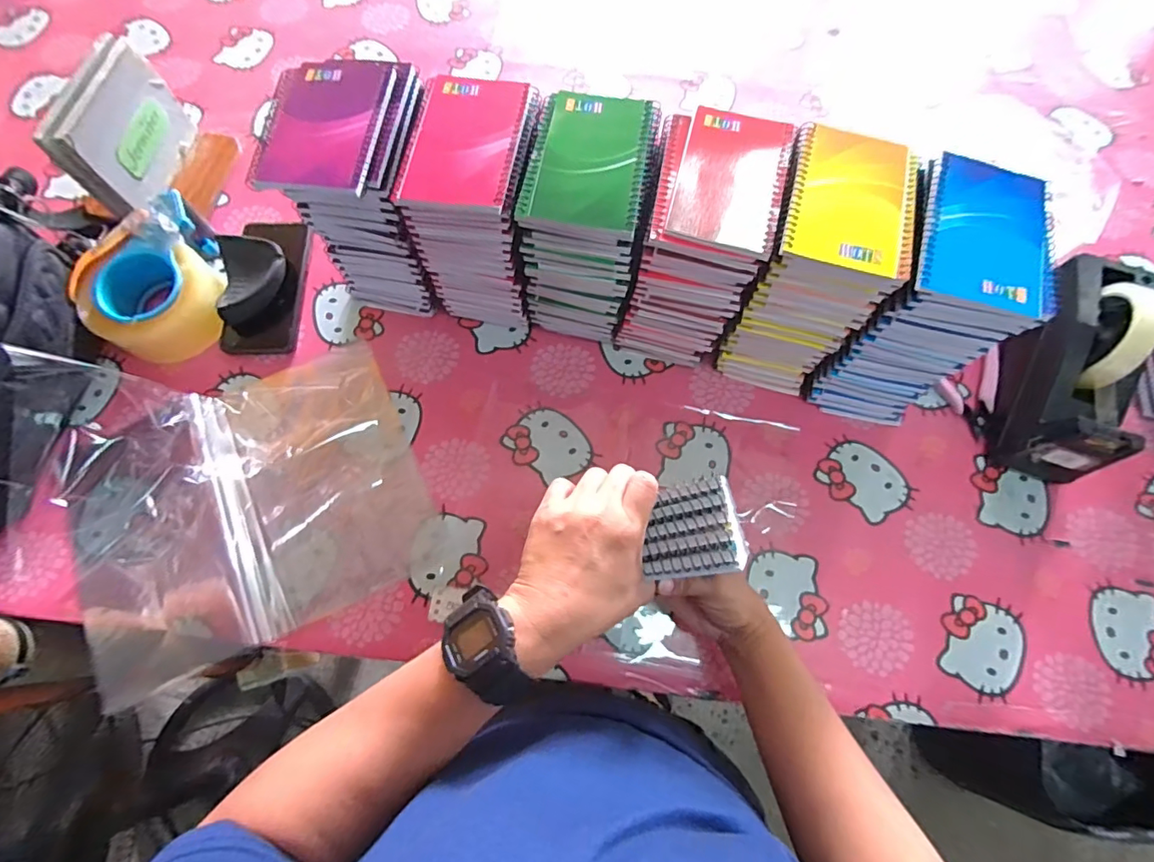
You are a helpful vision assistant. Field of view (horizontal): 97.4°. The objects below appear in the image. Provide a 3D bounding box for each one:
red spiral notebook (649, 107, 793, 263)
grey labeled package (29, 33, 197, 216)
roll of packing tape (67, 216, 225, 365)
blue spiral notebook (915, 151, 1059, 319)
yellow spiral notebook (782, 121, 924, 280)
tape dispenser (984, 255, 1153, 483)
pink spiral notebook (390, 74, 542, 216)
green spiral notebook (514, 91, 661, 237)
[{"bbox_3d":[0.113,-0.200,0.400,0.098,0.010,0.128,12,72,3],"label":"red spiral notebook"},{"bbox_3d":[-0.494,-0.325,0.561,0.034,0.128,0.151,9,72,2],"label":"grey labeled package"},{"bbox_3d":[-0.439,-0.139,0.530,0.120,0.066,0.117,0,72,-1],"label":"roll of packing tape"},{"bbox_3d":[0.306,-0.146,0.375,0.091,0.011,0.122,17,72,5],"label":"blue spiral notebook"},{"bbox_3d":[0.210,-0.176,0.383,0.094,0.007,0.121,16,72,4],"label":"yellow spiral notebook"},{"bbox_3d":[0.481,-0.063,0.487,0.078,0.122,0.199,17,72,5],"label":"tape dispenser"},{"bbox_3d":[-0.087,-0.232,0.406,0.091,0.013,0.127,9,72,2],"label":"pink spiral notebook"},{"bbox_3d":[0.010,-0.216,0.404,0.094,0.011,0.127,10,72,2],"label":"green spiral notebook"}]

